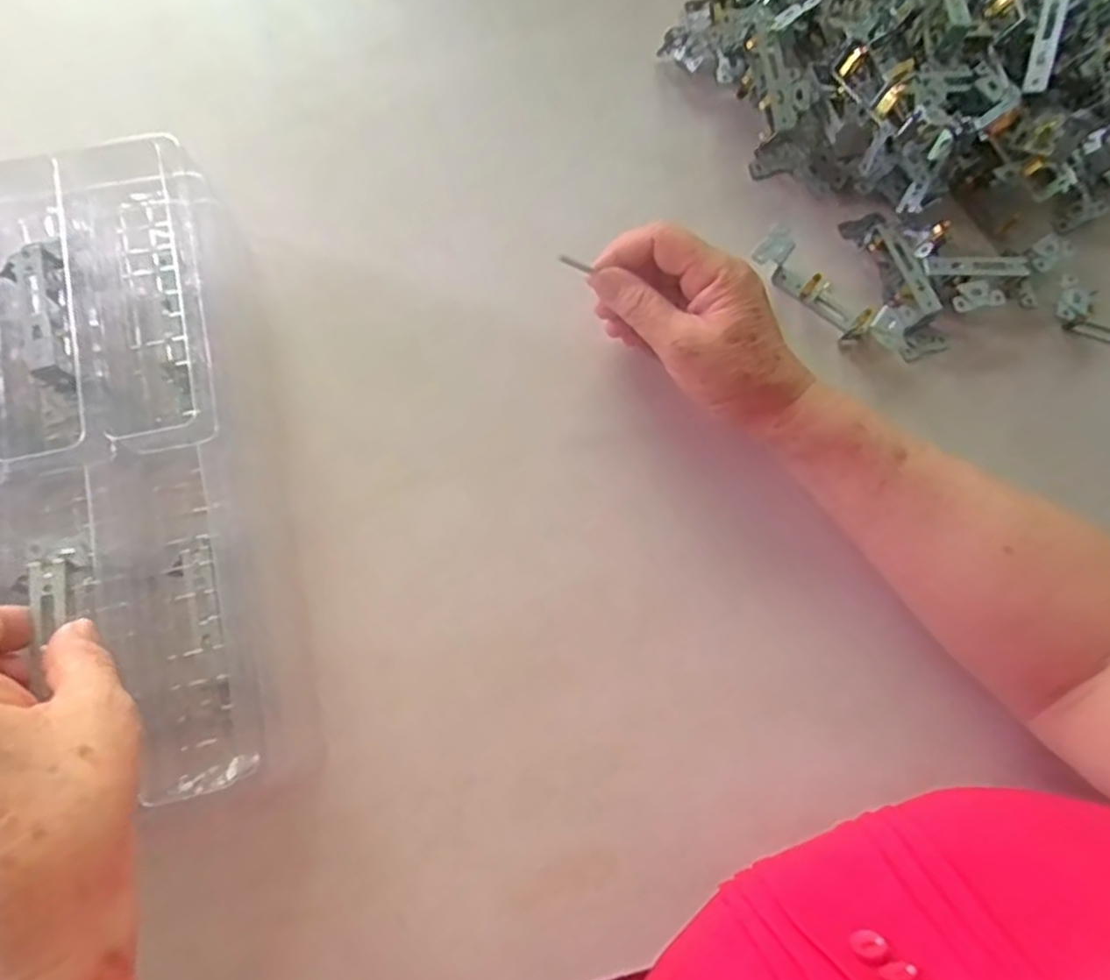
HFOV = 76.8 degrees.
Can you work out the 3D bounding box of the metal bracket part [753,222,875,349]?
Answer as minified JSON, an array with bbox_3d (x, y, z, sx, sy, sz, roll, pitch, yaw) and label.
[{"bbox_3d":[0.162,-0.129,0.449,0.084,0.032,0.023,41,77,-7],"label":"metal bracket part"}]

